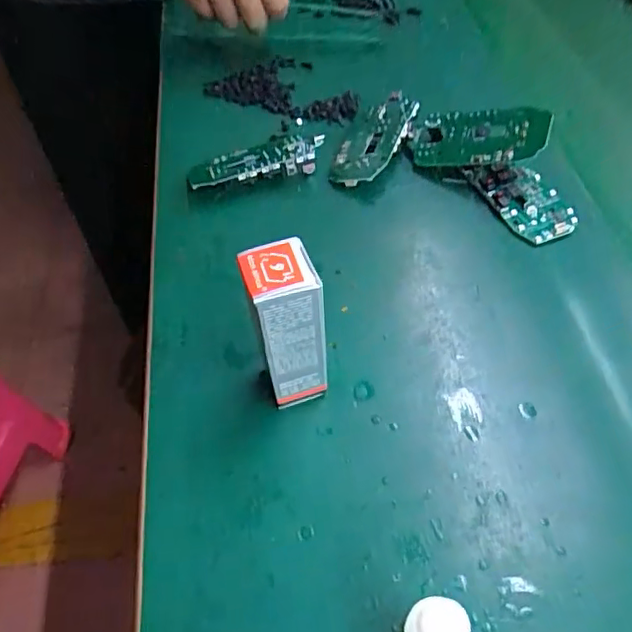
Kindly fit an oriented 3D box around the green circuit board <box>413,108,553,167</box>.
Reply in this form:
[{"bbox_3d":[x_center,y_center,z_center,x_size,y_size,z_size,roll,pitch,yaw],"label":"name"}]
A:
[{"bbox_3d":[0.113,-0.123,0.393,0.090,0.008,0.044,4,71,32],"label":"green circuit board"}]

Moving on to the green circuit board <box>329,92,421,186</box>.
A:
[{"bbox_3d":[0.041,-0.129,0.418,0.045,0.007,0.090,9,60,32],"label":"green circuit board"}]

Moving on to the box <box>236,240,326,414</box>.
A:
[{"bbox_3d":[-0.014,0.009,0.268,0.031,0.096,0.025,-16,55,-13],"label":"box"}]

